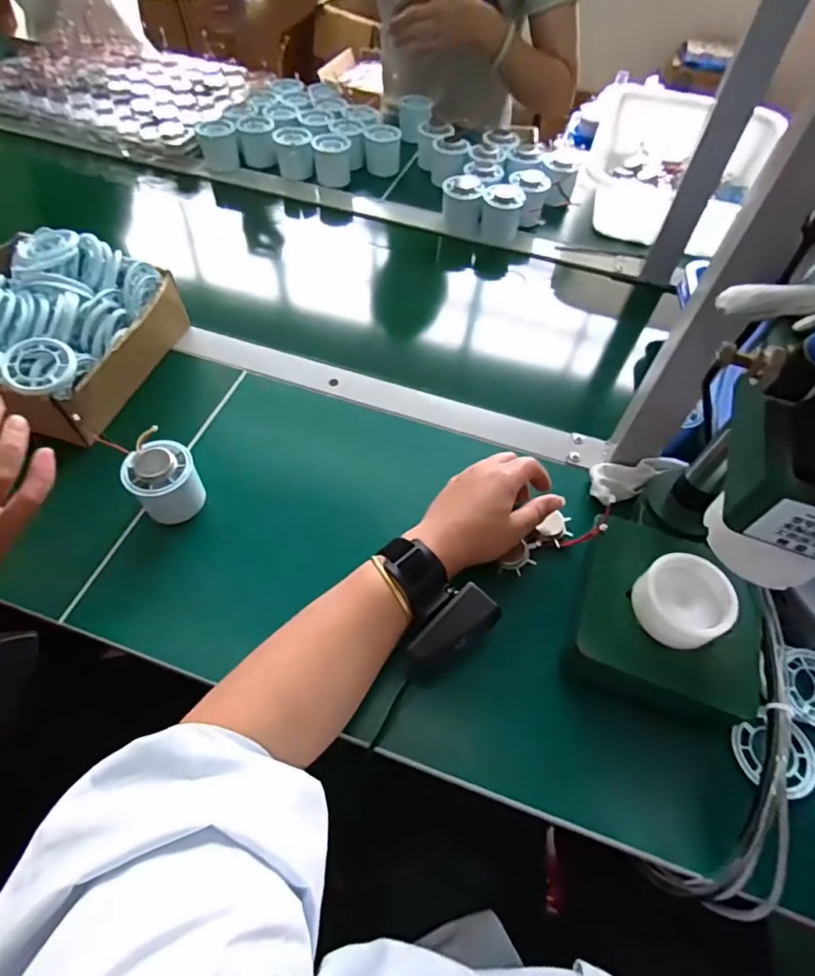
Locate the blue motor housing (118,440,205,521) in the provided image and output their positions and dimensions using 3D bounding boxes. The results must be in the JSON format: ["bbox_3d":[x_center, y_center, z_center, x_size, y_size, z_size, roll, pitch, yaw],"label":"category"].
[{"bbox_3d":[-0.205,-0.004,0.448,0.052,0.062,0.045,-34,64,-23],"label":"blue motor housing"}]

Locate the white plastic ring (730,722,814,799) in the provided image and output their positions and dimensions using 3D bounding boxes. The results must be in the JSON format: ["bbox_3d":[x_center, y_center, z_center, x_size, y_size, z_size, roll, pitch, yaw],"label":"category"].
[{"bbox_3d":[0.259,0.191,0.369,0.055,0.012,0.046,3,56,-2],"label":"white plastic ring"}]

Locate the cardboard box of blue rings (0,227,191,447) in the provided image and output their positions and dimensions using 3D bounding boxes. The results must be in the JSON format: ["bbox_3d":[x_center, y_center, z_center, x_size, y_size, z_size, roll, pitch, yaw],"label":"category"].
[{"bbox_3d":[-0.362,-0.154,0.513,0.202,0.086,0.195,12,56,4],"label":"cardboard box of blue rings"}]

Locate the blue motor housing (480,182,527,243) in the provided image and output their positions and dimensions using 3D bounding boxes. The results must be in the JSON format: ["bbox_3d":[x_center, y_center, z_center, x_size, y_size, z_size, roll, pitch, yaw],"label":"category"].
[{"bbox_3d":[0.128,-0.375,0.718,0.054,0.058,0.051,12,56,4],"label":"blue motor housing"}]

